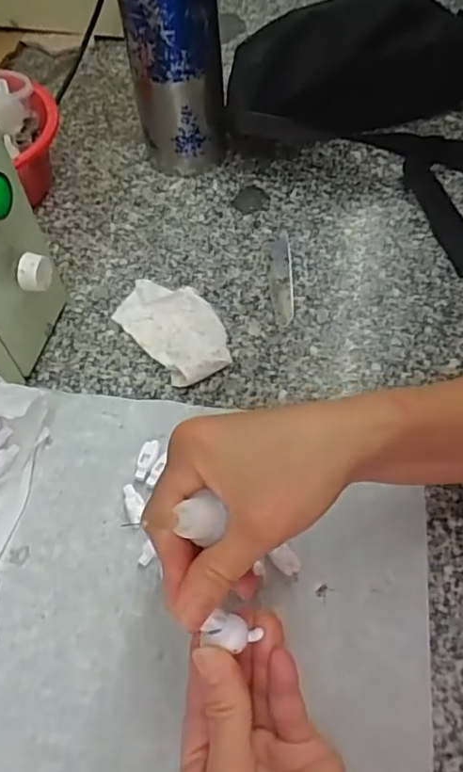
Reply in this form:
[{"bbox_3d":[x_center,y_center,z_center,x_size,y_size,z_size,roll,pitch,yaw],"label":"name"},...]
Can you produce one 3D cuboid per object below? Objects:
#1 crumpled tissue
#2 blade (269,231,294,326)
[{"bbox_3d":[-0.043,-0.048,0.459,0.062,0.017,0.107,-35,62,-19],"label":"crumpled tissue"},{"bbox_3d":[0.042,-0.094,0.493,0.018,0.004,0.104,0,57,2],"label":"blade"}]

